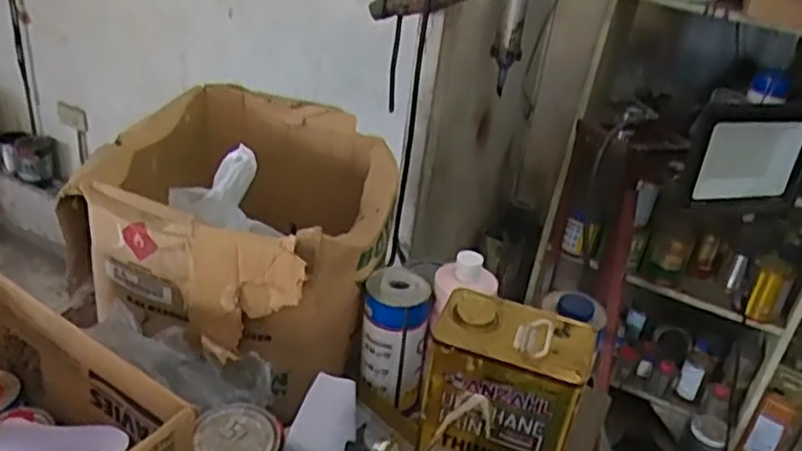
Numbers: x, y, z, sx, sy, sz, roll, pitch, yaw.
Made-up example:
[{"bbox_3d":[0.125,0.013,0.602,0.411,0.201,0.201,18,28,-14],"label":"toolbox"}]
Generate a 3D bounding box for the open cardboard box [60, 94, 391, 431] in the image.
[{"bbox_3d":[-0.217,0.000,1.006,0.407,0.225,0.381,16,31,15],"label":"open cardboard box"}]

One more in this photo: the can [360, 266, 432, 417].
[{"bbox_3d":[-0.008,0.151,0.946,0.085,0.182,0.087,9,30,2],"label":"can"}]

